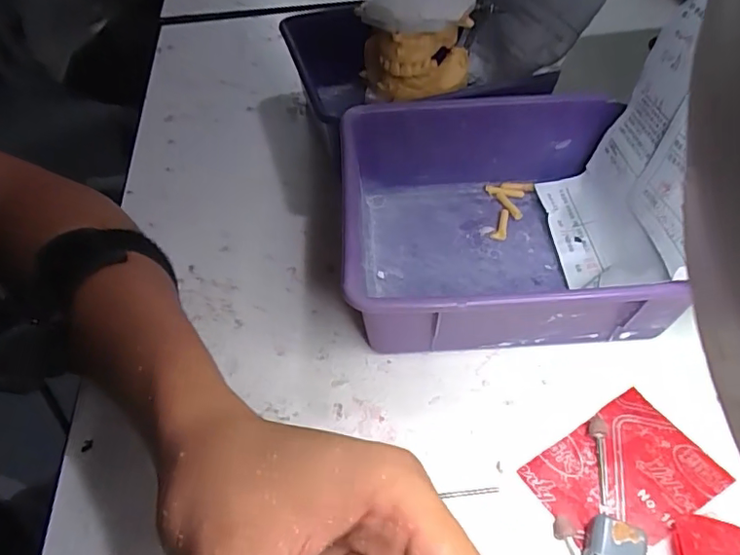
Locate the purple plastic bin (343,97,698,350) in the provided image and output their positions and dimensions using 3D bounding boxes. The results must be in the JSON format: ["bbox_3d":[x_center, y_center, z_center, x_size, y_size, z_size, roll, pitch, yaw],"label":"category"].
[{"bbox_3d":[0.073,-0.032,0.332,0.172,0.067,0.164,-2,49,2],"label":"purple plastic bin"}]

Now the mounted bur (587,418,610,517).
[{"bbox_3d":[0.111,0.090,0.270,0.008,0.007,0.045,6,51,10],"label":"mounted bur"}]

